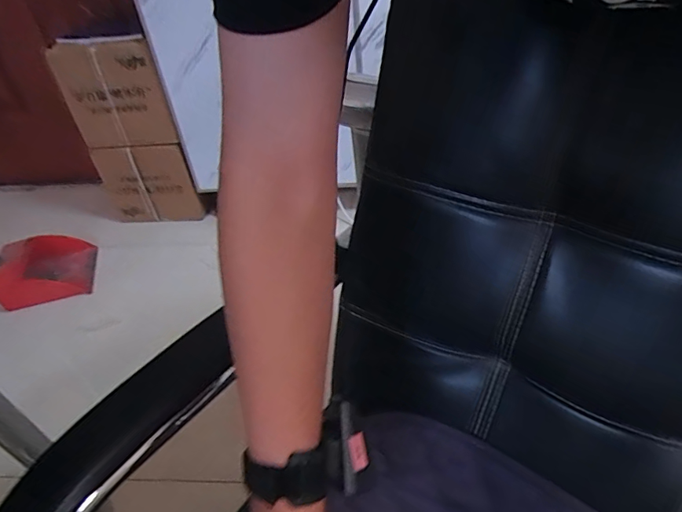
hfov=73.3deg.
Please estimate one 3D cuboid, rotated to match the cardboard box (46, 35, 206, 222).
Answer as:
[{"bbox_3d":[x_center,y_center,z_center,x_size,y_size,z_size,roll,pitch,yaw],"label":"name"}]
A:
[{"bbox_3d":[-0.694,-0.506,1.407,0.268,0.299,0.270,-21,41,-17],"label":"cardboard box"}]

